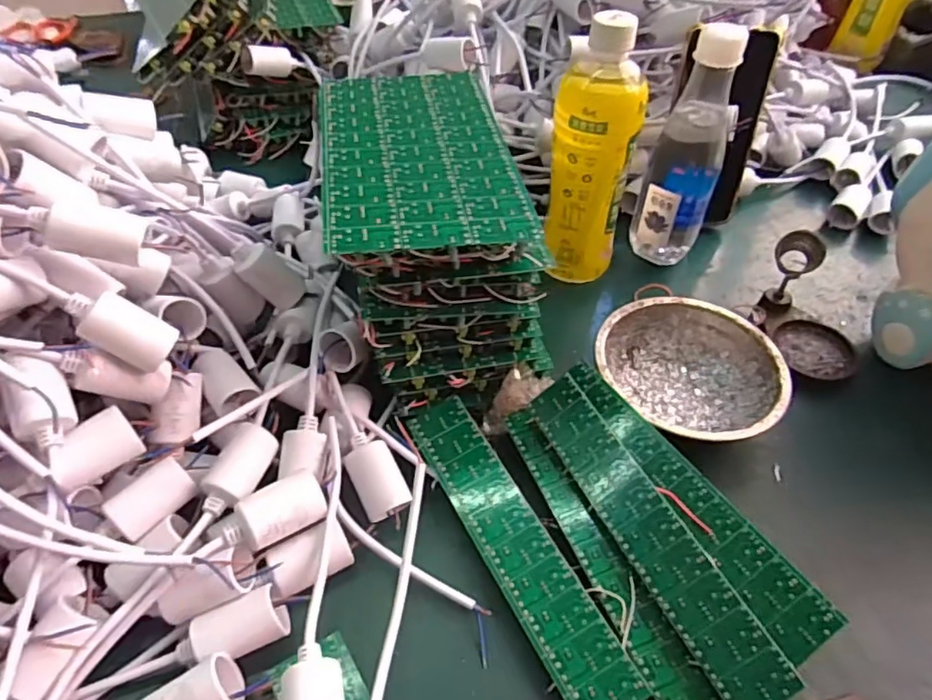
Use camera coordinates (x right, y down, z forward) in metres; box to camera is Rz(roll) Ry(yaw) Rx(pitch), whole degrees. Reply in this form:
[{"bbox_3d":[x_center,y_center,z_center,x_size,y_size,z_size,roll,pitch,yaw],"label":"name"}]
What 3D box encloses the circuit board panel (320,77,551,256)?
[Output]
[{"bbox_3d":[-0.031,-0.124,0.364,0.111,0.004,0.197,-6,47,-8],"label":"circuit board panel"}]

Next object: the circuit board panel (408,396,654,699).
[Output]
[{"bbox_3d":[0.027,0.109,0.348,0.041,0.004,0.203,-27,55,-11],"label":"circuit board panel"}]

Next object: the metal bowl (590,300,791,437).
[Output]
[{"bbox_3d":[0.158,0.016,0.427,0.129,0.039,0.116,36,57,27],"label":"metal bowl"}]

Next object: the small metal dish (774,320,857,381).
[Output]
[{"bbox_3d":[0.277,-0.001,0.472,0.056,0.011,0.059,1,48,-1],"label":"small metal dish"}]

